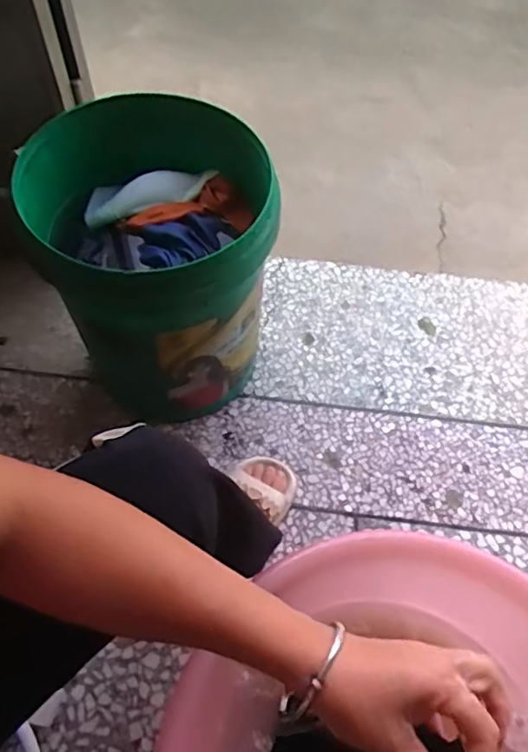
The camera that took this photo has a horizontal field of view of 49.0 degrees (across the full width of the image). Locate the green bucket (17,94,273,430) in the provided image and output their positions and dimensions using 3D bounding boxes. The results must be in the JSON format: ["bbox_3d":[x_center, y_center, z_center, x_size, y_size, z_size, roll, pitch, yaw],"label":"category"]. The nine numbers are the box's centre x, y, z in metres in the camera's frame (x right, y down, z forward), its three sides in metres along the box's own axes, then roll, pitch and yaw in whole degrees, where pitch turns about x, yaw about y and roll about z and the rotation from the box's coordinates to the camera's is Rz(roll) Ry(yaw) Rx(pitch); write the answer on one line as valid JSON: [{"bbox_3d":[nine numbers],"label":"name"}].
[{"bbox_3d":[-0.142,-0.147,0.860,0.292,0.369,0.331,-15,61,-11],"label":"green bucket"}]

